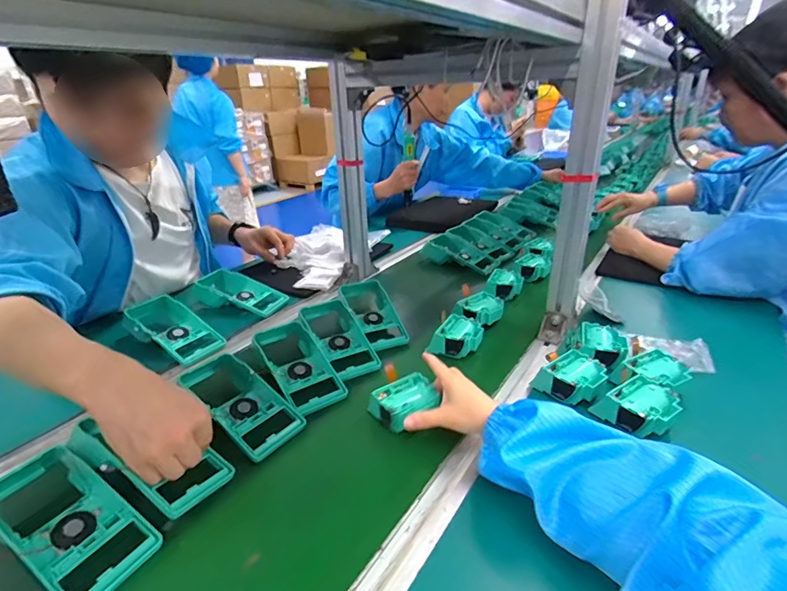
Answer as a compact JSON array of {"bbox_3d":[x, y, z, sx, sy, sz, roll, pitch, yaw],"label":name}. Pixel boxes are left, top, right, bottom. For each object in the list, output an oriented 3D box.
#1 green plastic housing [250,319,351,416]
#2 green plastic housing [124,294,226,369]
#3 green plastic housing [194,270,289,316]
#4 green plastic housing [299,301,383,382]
[{"bbox_3d":[-0.145,0.094,0.640,0.084,0.033,0.204,-18,30,-28],"label":"green plastic housing"},{"bbox_3d":[-0.379,0.061,0.734,0.191,0.059,0.095,15,31,31],"label":"green plastic housing"},{"bbox_3d":[-0.310,-0.005,0.855,0.184,0.050,0.087,7,28,20],"label":"green plastic housing"},{"bbox_3d":[-0.096,0.062,0.705,0.090,0.037,0.197,-17,30,-27],"label":"green plastic housing"}]

